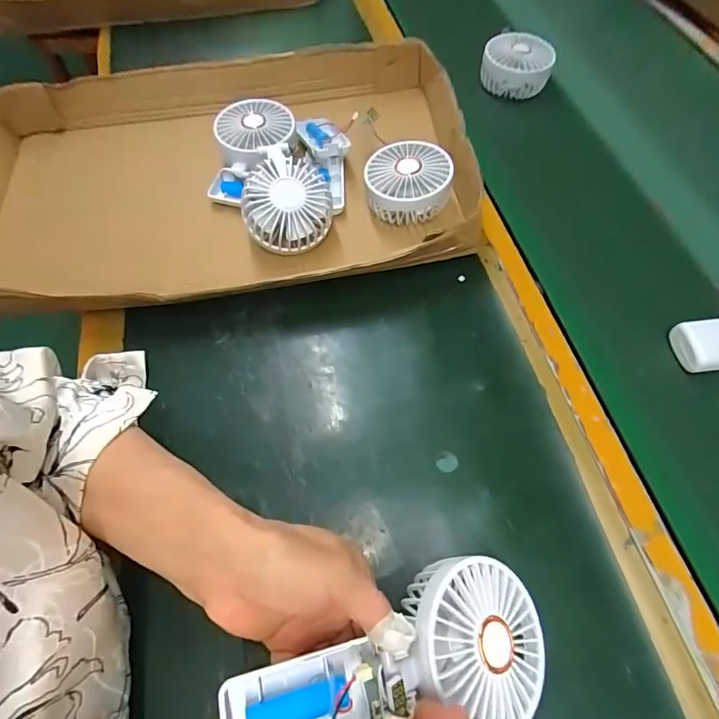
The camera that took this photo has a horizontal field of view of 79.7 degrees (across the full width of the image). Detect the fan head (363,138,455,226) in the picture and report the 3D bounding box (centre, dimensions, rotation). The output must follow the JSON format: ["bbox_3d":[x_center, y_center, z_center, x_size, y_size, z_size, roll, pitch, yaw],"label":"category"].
[{"bbox_3d":[0.050,-0.177,0.443,0.083,0.053,0.080,8,64,6],"label":"fan head"}]

